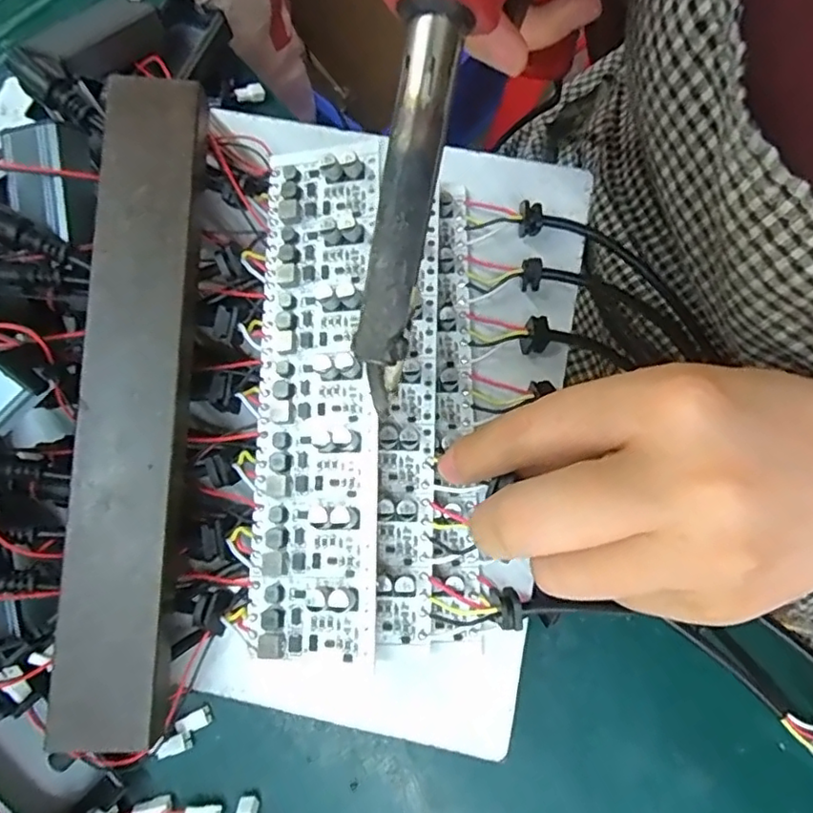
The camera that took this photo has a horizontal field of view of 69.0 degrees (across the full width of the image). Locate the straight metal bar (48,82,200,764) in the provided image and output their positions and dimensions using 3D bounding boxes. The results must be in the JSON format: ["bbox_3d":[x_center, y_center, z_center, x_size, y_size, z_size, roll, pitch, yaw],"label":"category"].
[{"bbox_3d":[-0.085,-0.006,0.185,0.032,0.019,0.206,1,78,1],"label":"straight metal bar"}]

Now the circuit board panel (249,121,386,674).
[{"bbox_3d":[-0.029,-0.008,0.193,0.039,0.010,0.169,0,78,1],"label":"circuit board panel"}]

